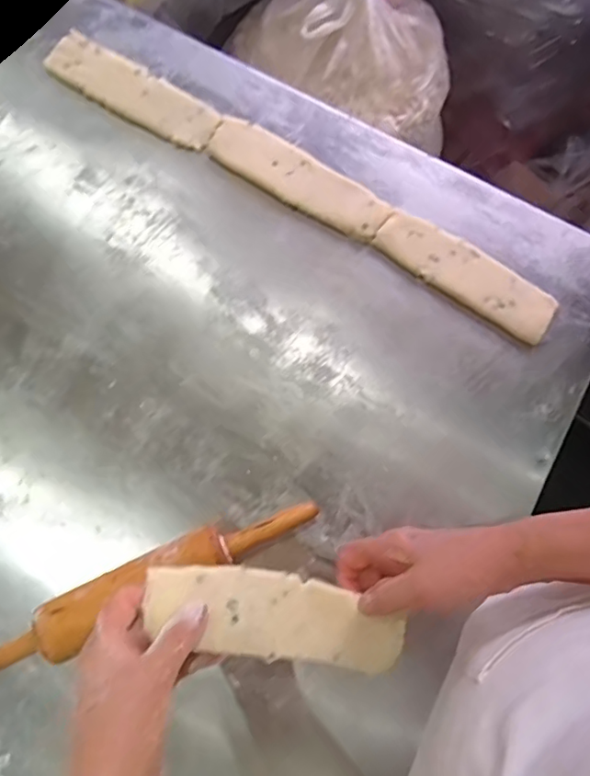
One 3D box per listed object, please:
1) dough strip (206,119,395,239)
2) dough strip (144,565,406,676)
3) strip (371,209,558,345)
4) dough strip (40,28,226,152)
[{"bbox_3d":[0.005,-0.222,0.594,0.200,0.012,0.061,29,80,4],"label":"dough strip"},{"bbox_3d":[-0.011,0.169,0.416,0.201,0.025,0.058,22,78,-22],"label":"dough strip"},{"bbox_3d":[0.176,-0.119,0.581,0.192,0.014,0.060,33,80,5],"label":"strip"},{"bbox_3d":[-0.176,-0.319,0.609,0.198,0.014,0.062,30,80,4],"label":"dough strip"}]

